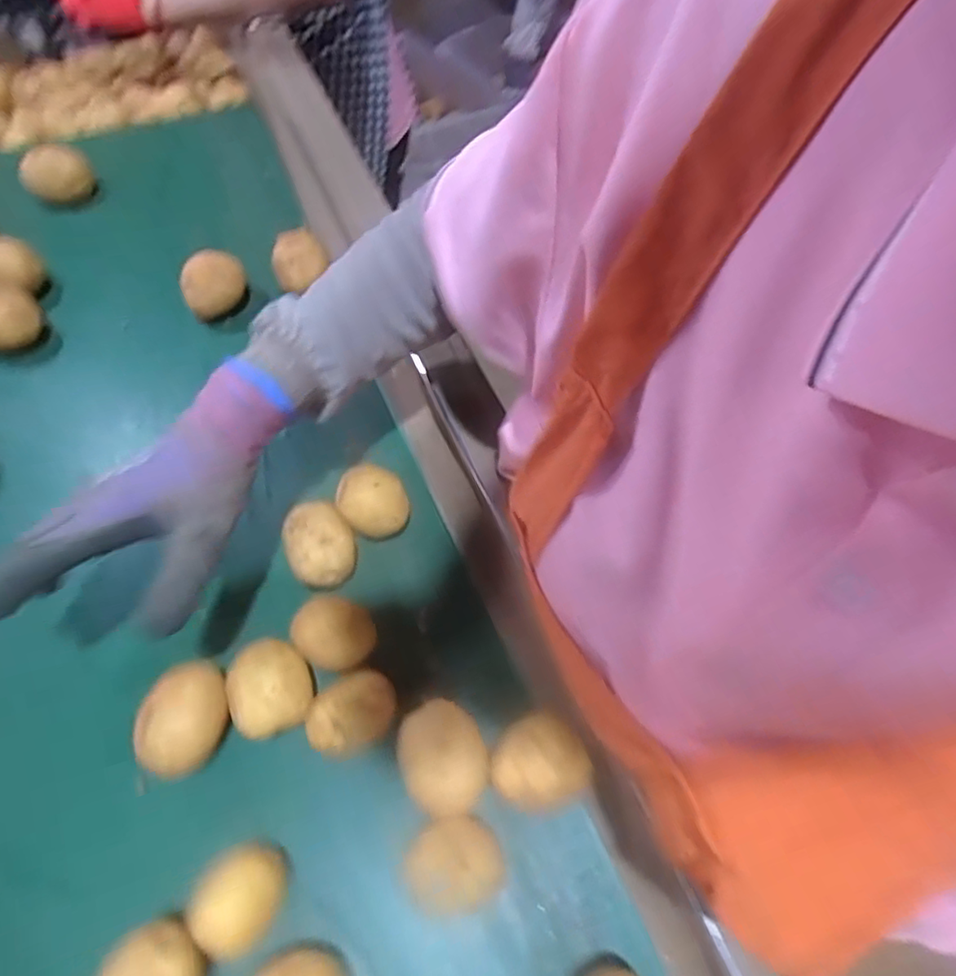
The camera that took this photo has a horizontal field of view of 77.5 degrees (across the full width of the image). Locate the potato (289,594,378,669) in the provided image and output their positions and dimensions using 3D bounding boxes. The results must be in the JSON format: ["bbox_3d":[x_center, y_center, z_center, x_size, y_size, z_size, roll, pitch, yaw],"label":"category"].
[{"bbox_3d":[-0.093,0.098,0.392,0.049,0.032,0.045,1,51,-2],"label":"potato"}]

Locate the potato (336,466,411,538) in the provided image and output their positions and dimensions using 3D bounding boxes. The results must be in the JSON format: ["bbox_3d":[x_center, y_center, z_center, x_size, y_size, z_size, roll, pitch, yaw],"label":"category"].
[{"bbox_3d":[-0.077,0.011,0.437,0.049,0.039,0.040,-4,51,-6],"label":"potato"}]

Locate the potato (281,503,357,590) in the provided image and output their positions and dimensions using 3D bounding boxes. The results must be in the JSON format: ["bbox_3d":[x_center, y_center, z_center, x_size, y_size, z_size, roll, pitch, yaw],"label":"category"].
[{"bbox_3d":[-0.113,0.041,0.426,0.046,0.035,0.058,-17,54,-16],"label":"potato"}]

